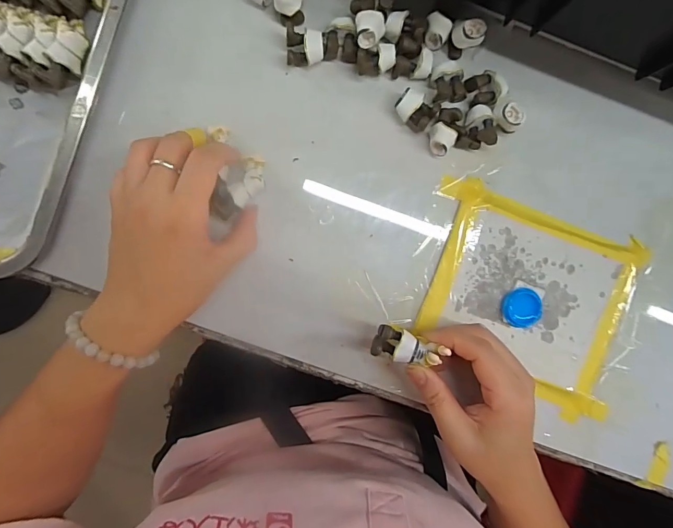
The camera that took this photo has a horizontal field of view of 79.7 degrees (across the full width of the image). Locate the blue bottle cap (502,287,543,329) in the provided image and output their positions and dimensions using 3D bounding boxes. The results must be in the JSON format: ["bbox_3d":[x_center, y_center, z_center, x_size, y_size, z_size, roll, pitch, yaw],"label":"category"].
[{"bbox_3d":[0.141,0.033,0.305,0.028,0.008,0.029,0,93,-2],"label":"blue bottle cap"}]

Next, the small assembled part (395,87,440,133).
[{"bbox_3d":[0.056,-0.109,0.291,0.028,0.019,0.023,30,92,-3],"label":"small assembled part"}]

